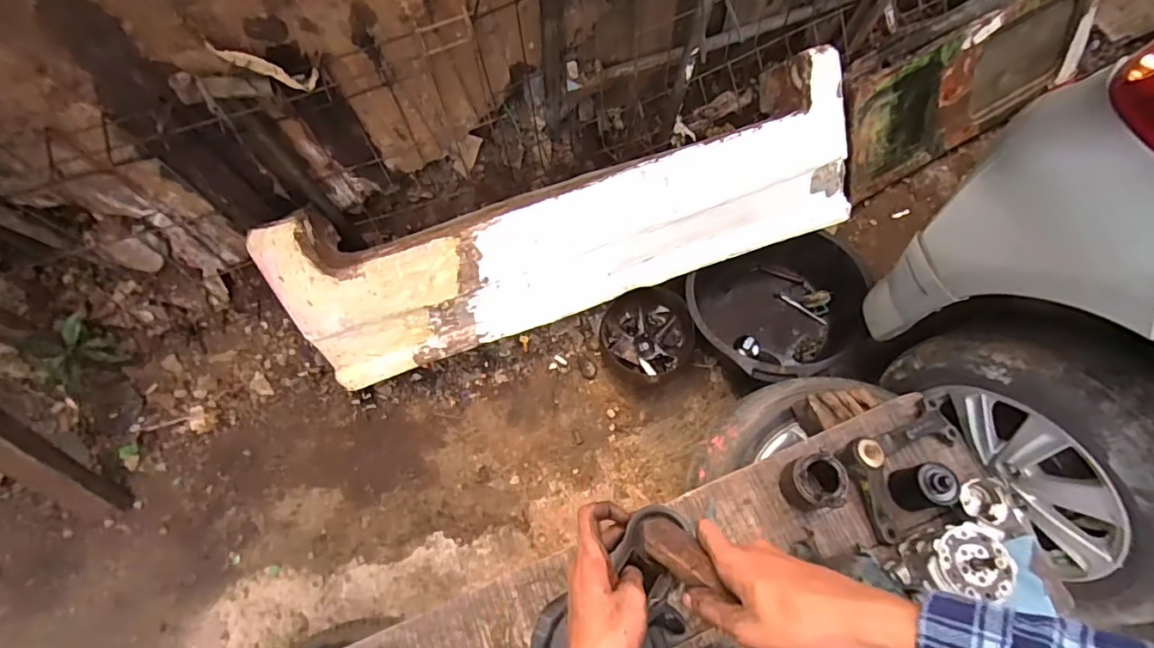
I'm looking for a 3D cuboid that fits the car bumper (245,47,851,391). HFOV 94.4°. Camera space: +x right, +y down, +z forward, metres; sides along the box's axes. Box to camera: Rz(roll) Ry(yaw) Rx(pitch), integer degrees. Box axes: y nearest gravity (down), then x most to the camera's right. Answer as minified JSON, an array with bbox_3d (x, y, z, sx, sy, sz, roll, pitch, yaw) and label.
[{"bbox_3d":[0.009,-0.237,1.273,1.351,0.364,0.278,-17,62,-7],"label":"car bumper"}]

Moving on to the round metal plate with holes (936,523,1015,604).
[{"bbox_3d":[0.512,0.304,0.686,0.084,0.017,0.087,-1,61,2],"label":"round metal plate with holes"}]

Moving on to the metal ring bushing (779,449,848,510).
[{"bbox_3d":[0.349,0.230,0.779,0.071,0.089,0.076,-1,61,2],"label":"metal ring bushing"}]

